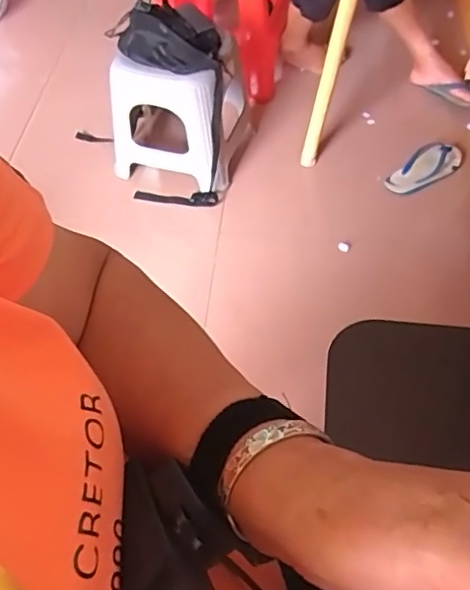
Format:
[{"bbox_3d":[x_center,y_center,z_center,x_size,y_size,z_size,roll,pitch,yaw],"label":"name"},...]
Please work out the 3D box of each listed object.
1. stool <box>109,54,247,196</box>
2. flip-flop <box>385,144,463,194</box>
[{"bbox_3d":[-0.129,-0.496,1.511,0.307,0.331,0.330,14,56,12],"label":"stool"},{"bbox_3d":[0.505,-0.337,1.544,0.243,0.039,0.111,-32,59,-19],"label":"flip-flop"}]

